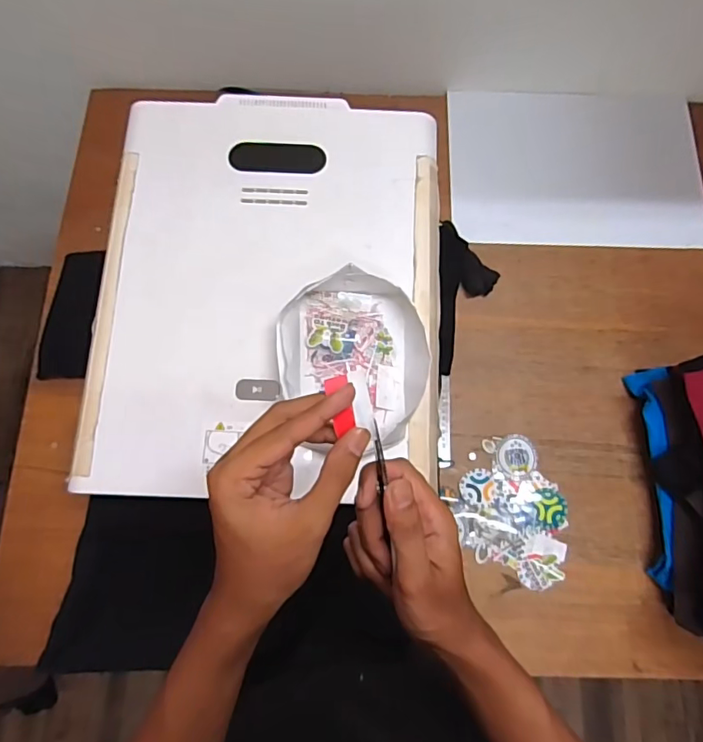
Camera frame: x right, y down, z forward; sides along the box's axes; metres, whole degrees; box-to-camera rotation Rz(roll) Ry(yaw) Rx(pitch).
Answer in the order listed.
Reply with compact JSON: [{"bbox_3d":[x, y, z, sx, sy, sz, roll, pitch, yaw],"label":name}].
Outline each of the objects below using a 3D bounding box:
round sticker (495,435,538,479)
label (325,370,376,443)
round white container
[{"bbox_3d":[0.234,0.120,0.733,0.057,0.010,0.058,0,75,0],"label":"round sticker"},{"bbox_3d":[0.000,0.022,0.326,0.026,0.004,0.041,-13,96,-4],"label":"label"},{"bbox_3d":[0.004,-0.015,0.573,0.159,0.051,0.188,1,75,0],"label":"round white container"}]

